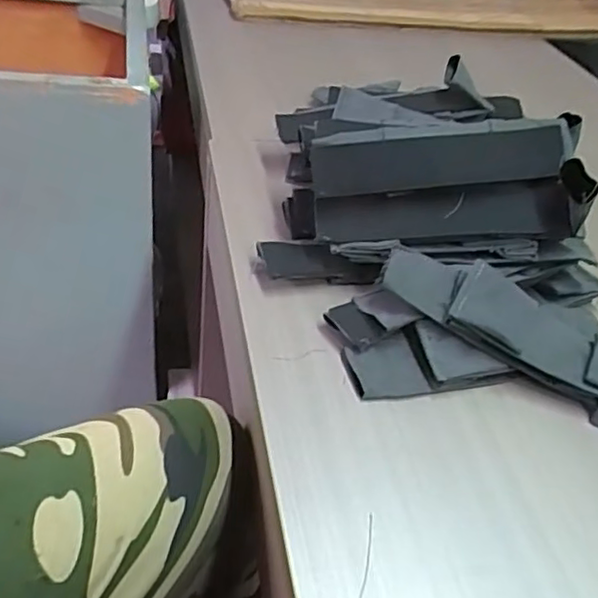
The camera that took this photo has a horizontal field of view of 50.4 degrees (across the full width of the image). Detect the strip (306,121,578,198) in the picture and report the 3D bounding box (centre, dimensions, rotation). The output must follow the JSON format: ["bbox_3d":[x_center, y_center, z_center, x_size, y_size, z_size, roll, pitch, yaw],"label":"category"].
[{"bbox_3d":[0.102,-0.101,0.461,0.183,0.046,0.012,-3,2,-2],"label":"strip"}]

